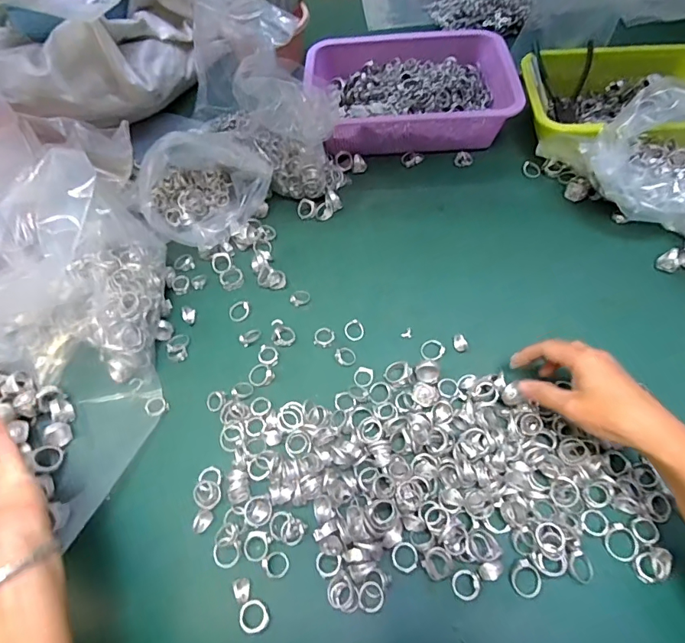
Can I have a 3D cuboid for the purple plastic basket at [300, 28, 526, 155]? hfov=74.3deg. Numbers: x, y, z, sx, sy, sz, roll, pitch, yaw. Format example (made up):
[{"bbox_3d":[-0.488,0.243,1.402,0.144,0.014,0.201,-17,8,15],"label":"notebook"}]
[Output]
[{"bbox_3d":[0.099,-0.357,0.693,0.298,0.067,0.223,-4,58,2],"label":"purple plastic basket"}]

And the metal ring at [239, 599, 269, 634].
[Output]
[{"bbox_3d":[-0.072,0.239,0.367,0.022,0.004,0.024,-2,58,3],"label":"metal ring"}]

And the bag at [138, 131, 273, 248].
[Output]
[{"bbox_3d":[-0.192,-0.185,0.574,0.140,0.111,0.159,38,68,24],"label":"bag"}]

